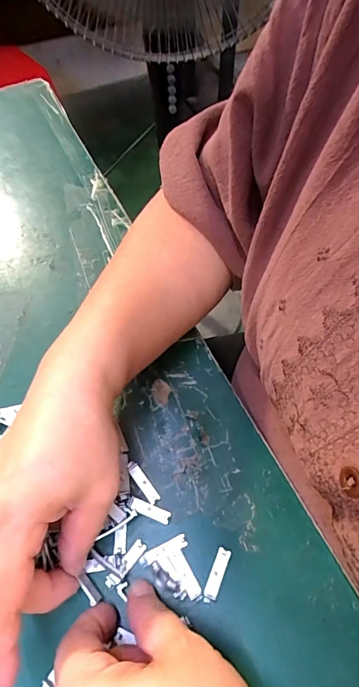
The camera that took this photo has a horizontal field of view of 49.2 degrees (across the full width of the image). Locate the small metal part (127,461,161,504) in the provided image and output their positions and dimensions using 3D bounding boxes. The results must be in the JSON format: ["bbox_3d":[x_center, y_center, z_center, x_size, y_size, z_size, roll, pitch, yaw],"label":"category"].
[{"bbox_3d":[-0.024,0.089,0.254,0.008,0.005,0.029,-34,63,-17],"label":"small metal part"}]

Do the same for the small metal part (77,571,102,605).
[{"bbox_3d":[-0.051,0.138,0.220,0.005,0.005,0.017,-37,65,-18],"label":"small metal part"}]

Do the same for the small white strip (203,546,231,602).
[{"bbox_3d":[0.022,0.132,0.225,0.007,0.004,0.029,19,61,14],"label":"small white strip"}]

